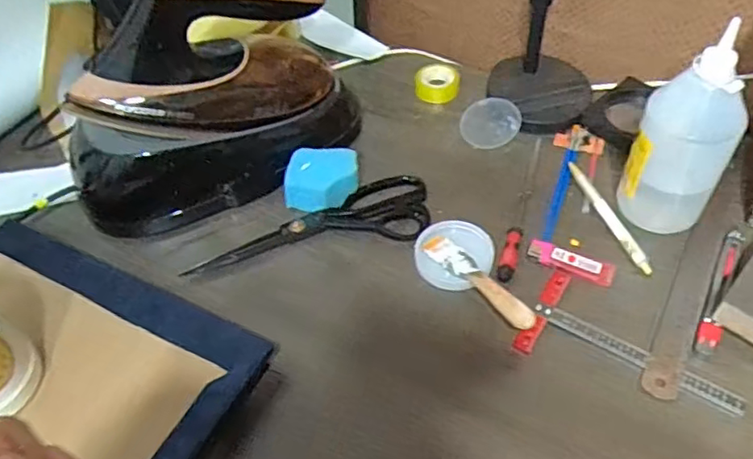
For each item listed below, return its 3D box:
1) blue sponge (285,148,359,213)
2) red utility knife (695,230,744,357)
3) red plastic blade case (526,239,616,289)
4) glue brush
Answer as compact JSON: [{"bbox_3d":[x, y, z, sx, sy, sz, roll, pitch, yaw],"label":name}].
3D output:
[{"bbox_3d":[-0.055,-0.048,0.604,0.077,0.042,0.052,-12,51,-5],"label":"blue sponge"},{"bbox_3d":[0.296,0.049,0.520,0.016,0.008,0.141,22,56,21],"label":"red utility knife"},{"bbox_3d":[0.175,0.030,0.547,0.075,0.008,0.025,18,55,18],"label":"red plastic blade case"},{"bbox_3d":[0.088,0.043,0.525,0.028,0.028,0.126,-33,56,-20],"label":"glue brush"}]

